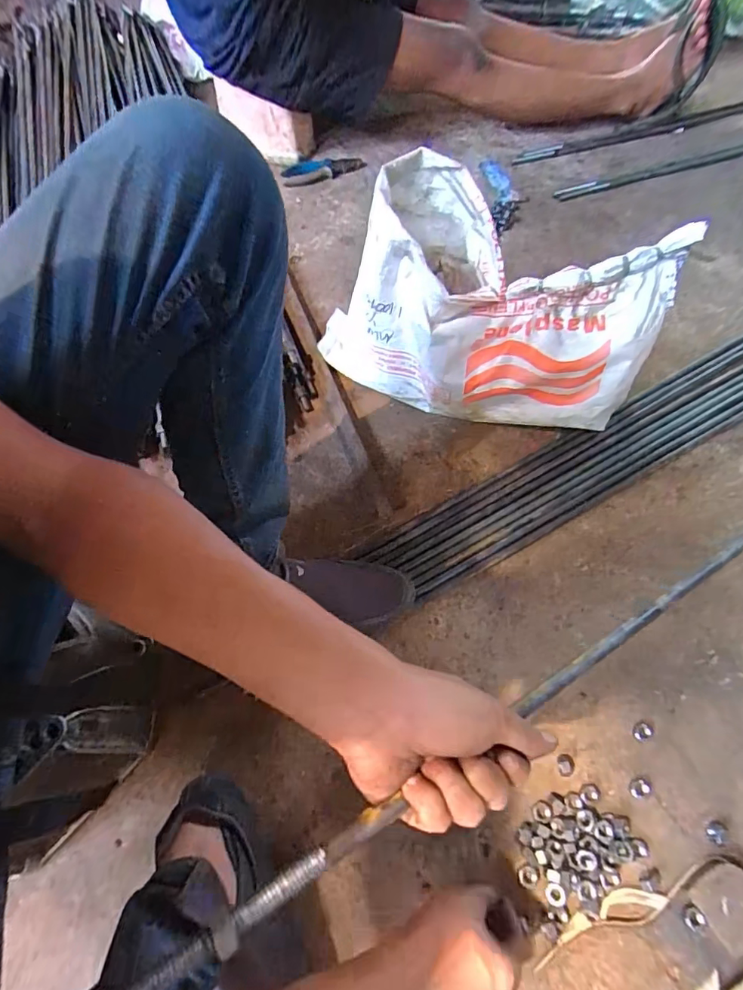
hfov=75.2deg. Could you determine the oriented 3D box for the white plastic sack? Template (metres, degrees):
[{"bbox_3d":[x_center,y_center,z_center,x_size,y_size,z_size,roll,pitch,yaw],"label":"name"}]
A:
[{"bbox_3d":[0.144,-0.250,0.684,0.458,0.263,0.186,26,68,14],"label":"white plastic sack"}]

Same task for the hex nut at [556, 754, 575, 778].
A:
[{"bbox_3d":[0.224,0.313,0.557,0.021,0.007,0.022,2,64,3],"label":"hex nut"}]

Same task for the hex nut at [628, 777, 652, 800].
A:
[{"bbox_3d":[0.303,0.330,0.542,0.025,0.011,0.021,1,64,2],"label":"hex nut"}]

